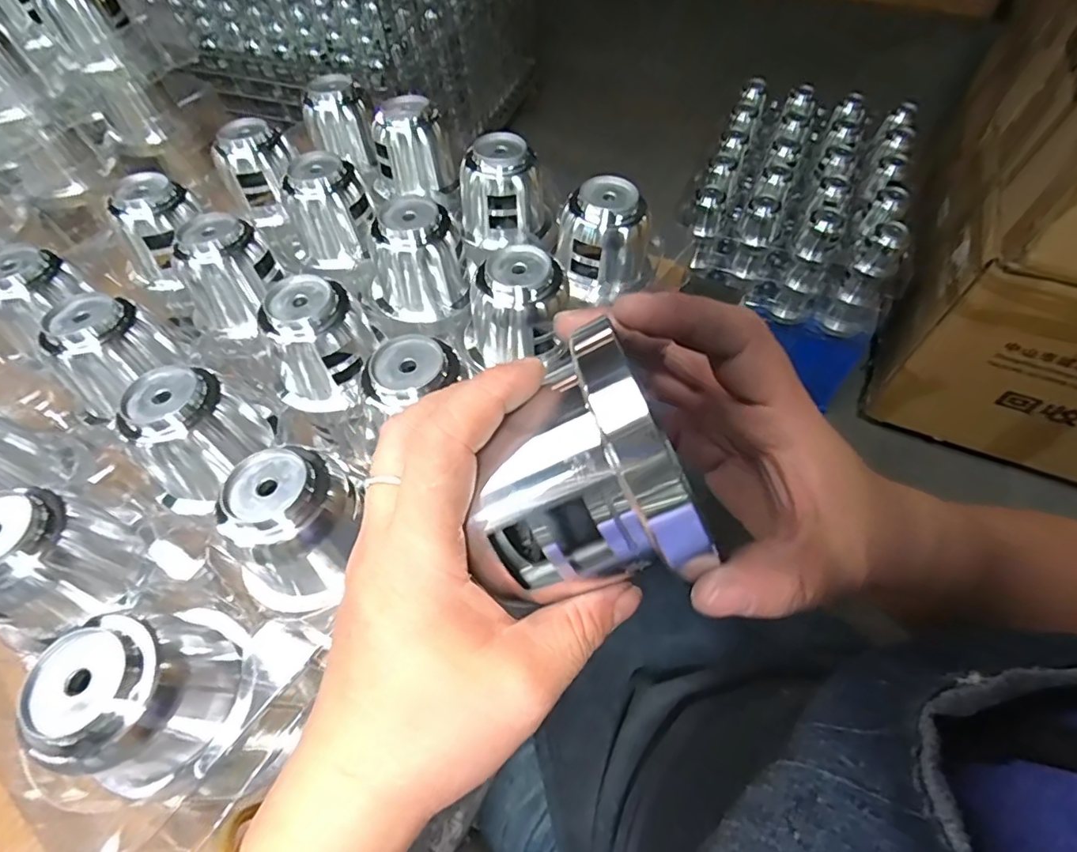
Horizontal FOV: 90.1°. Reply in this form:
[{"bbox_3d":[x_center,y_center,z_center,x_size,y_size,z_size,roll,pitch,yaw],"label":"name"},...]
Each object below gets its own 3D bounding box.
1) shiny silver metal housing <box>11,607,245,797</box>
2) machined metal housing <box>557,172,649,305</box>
[{"bbox_3d":[-0.194,0.139,0.274,0.058,0.097,0.063,-2,57,2],"label":"shiny silver metal housing"},{"bbox_3d":[0.054,-0.149,0.436,0.075,0.076,0.063,4,58,6],"label":"machined metal housing"}]

